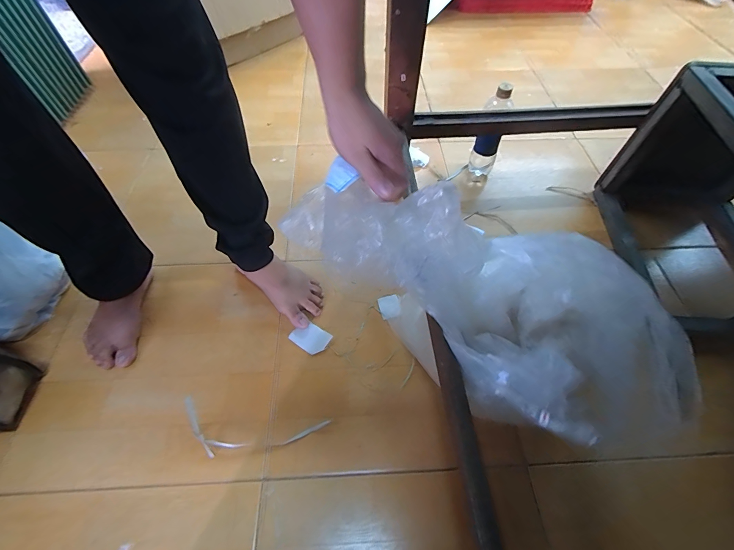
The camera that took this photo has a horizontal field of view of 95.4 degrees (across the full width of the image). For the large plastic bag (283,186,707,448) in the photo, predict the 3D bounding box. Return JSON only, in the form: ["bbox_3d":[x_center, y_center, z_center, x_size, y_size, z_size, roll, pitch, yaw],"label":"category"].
[{"bbox_3d":[0.114,0.011,0.378,0.435,0.137,0.194,32,62,5],"label":"large plastic bag"}]

